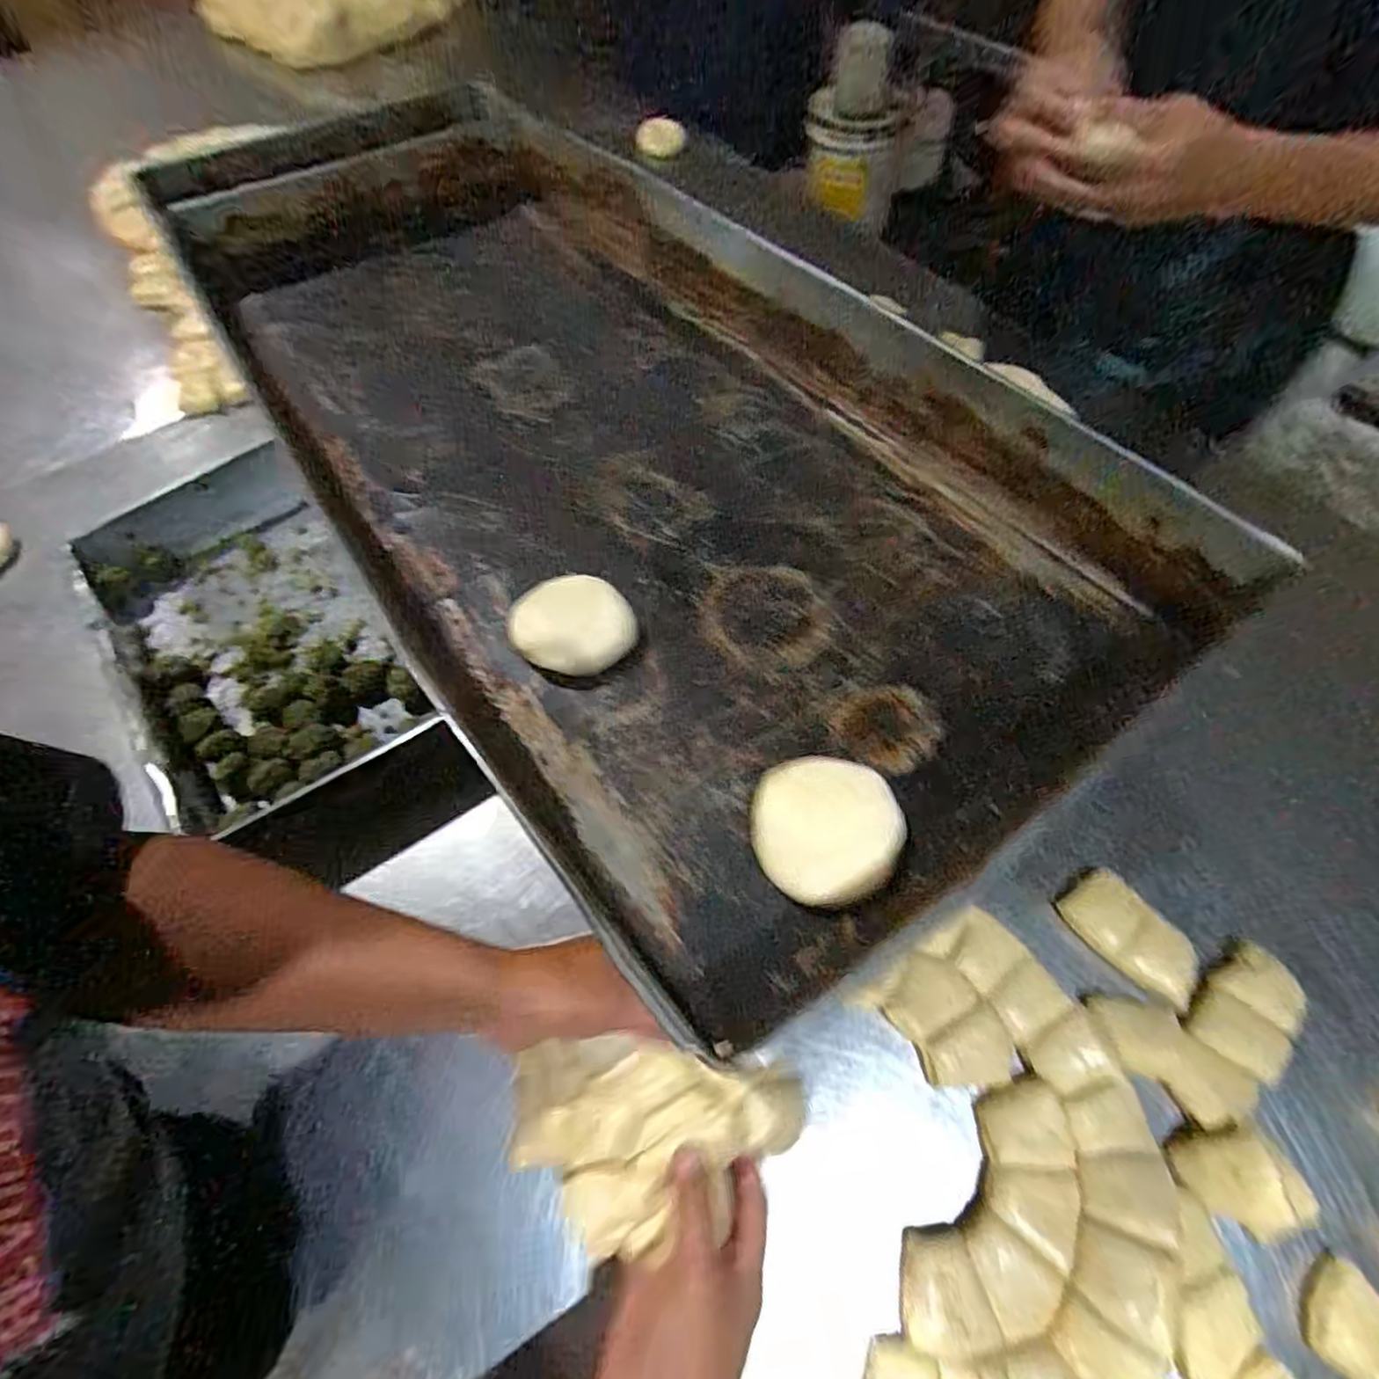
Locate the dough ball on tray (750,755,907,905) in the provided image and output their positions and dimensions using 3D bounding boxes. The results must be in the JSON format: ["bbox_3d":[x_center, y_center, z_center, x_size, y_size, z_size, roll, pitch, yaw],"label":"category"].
[{"bbox_3d":[0.066,0.067,0.311,0.068,0.027,0.068,-1,63,2],"label":"dough ball on tray"}]

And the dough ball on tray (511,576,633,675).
[{"bbox_3d":[-0.067,-0.037,0.376,0.063,0.023,0.061,-1,63,2],"label":"dough ball on tray"}]

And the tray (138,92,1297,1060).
[{"bbox_3d":[-0.070,-0.228,0.491,0.426,0.086,0.823,-34,67,-14],"label":"tray"}]

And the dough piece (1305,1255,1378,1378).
[{"bbox_3d":[0.408,0.386,0.387,0.053,0.023,0.055,34,70,18],"label":"dough piece"}]

